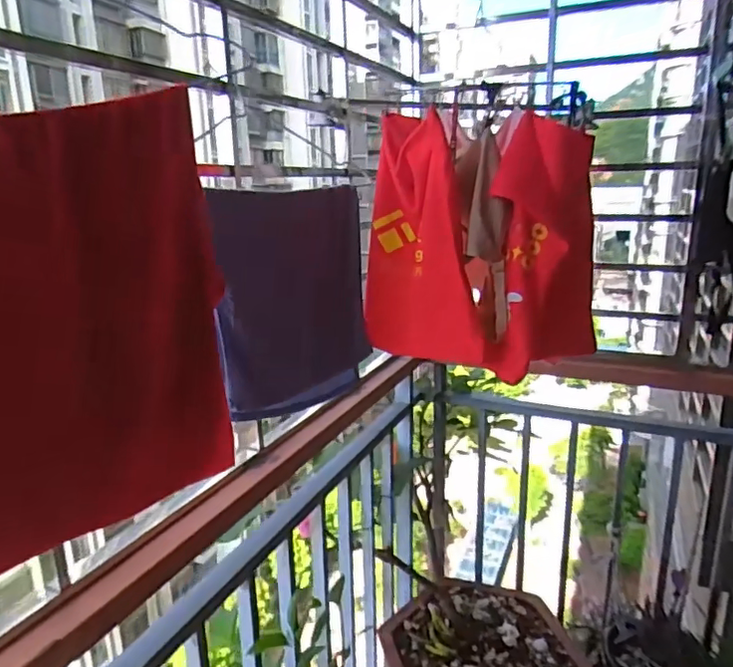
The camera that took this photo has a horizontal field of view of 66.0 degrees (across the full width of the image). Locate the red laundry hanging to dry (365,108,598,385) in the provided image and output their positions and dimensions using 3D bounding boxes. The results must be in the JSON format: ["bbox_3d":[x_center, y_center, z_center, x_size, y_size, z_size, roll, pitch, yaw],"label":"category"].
[{"bbox_3d":[0.189,-0.150,0.911,0.317,0.353,0.260,-8,16,-20],"label":"red laundry hanging to dry"}]

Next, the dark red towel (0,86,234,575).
[{"bbox_3d":[-0.287,-0.005,0.561,0.319,0.403,0.017,-21,21,-37],"label":"dark red towel"}]

